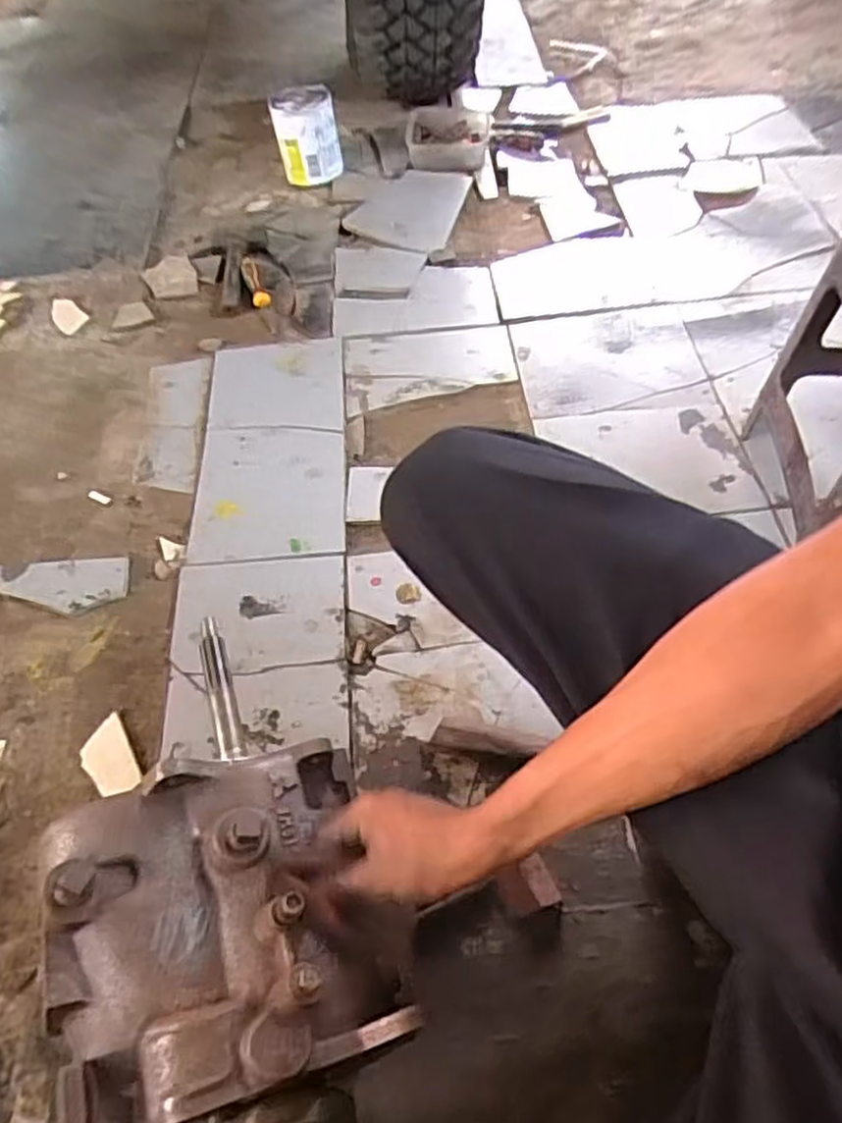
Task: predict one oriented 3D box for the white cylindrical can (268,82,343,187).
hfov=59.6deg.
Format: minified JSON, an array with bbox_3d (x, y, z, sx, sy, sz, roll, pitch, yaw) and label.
[{"bbox_3d":[-0.205,-0.767,1.324,0.108,0.130,0.104,-2,56,3],"label":"white cylindrical can"}]

